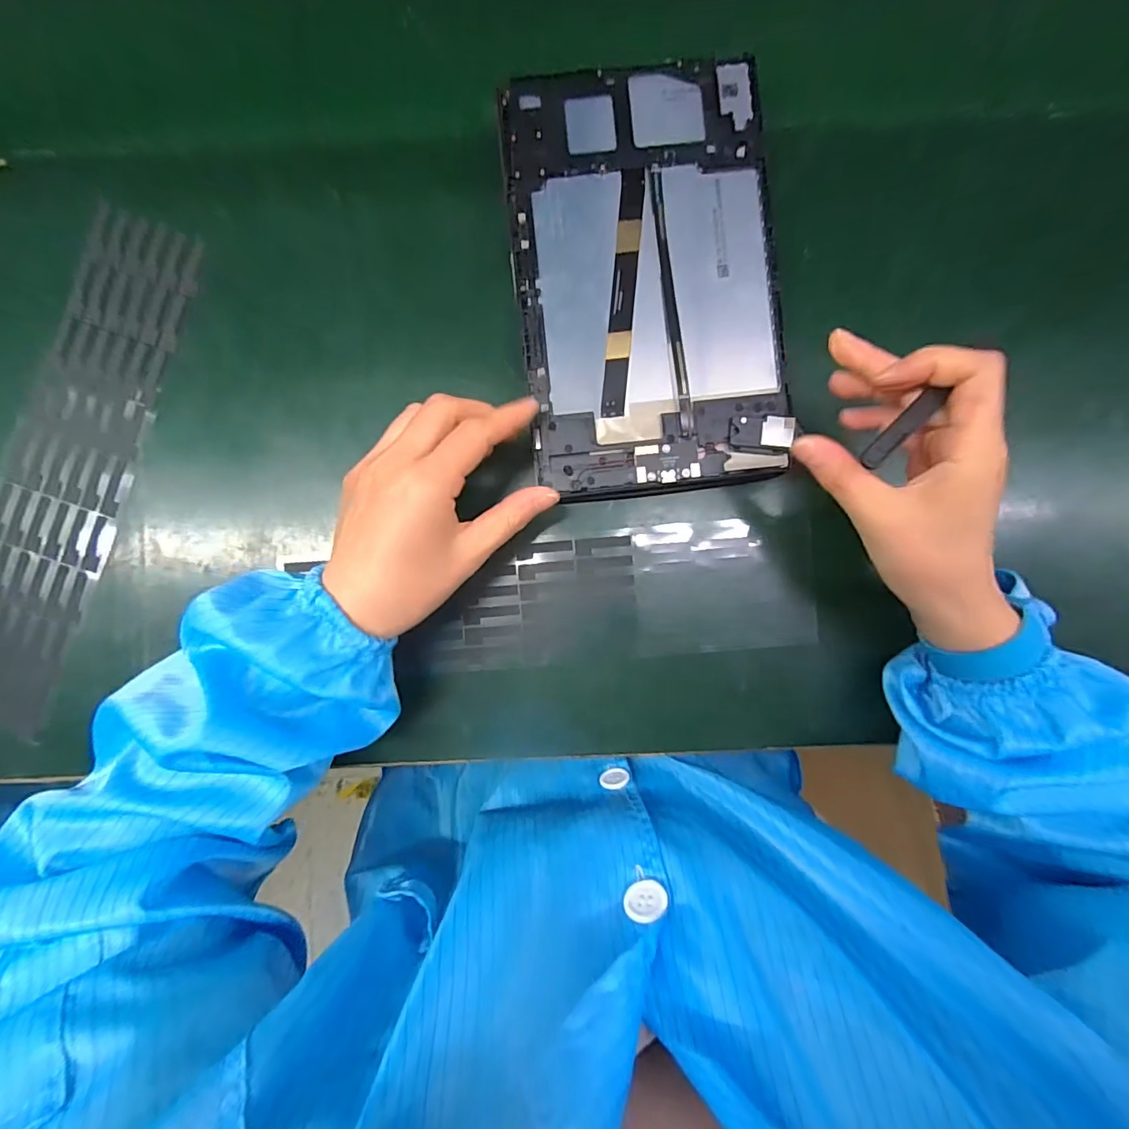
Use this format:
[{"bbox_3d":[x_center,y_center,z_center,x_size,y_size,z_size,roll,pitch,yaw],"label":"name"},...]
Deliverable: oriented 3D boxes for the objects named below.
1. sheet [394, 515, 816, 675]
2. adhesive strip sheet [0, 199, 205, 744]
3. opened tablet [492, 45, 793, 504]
[{"bbox_3d":[0.031,0.020,0.322,0.251,0.007,0.082,-5,89,-1],"label":"sheet"},{"bbox_3d":[-0.317,-0.058,0.324,0.081,0.004,0.333,19,90,0],"label":"adhesive strip sheet"},{"bbox_3d":[0.048,-0.166,0.296,0.149,0.007,0.244,-6,90,0],"label":"opened tablet"}]

